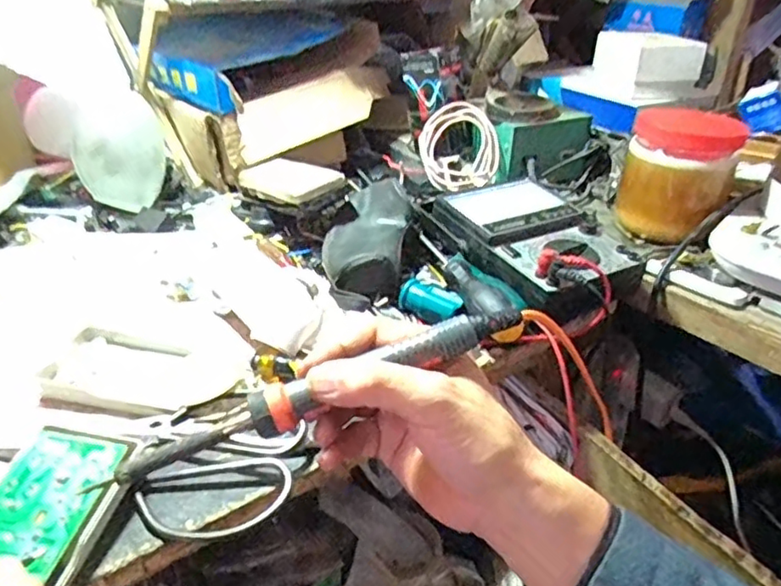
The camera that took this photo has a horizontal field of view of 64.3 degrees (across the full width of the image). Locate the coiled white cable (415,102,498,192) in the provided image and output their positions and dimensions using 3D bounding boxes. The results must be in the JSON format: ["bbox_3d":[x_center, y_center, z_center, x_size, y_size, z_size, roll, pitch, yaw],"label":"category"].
[{"bbox_3d":[0.075,-0.156,0.687,0.084,0.098,0.033,-20,-9,1],"label":"coiled white cable"}]

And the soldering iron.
[{"bbox_3d":[-0.037,0.051,0.316,0.223,0.018,0.018,-22,35,-6],"label":"soldering iron"}]

